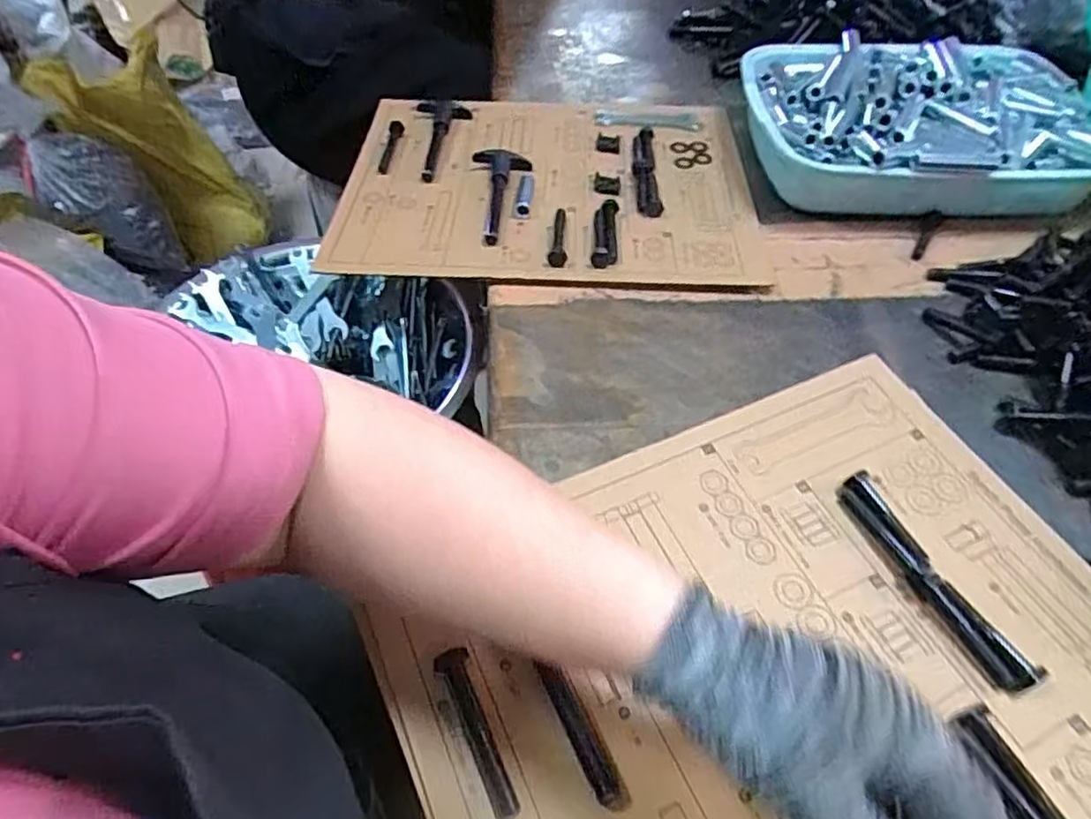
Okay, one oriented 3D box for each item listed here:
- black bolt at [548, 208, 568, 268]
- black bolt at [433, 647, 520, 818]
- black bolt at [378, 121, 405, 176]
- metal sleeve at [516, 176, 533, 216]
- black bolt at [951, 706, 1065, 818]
[{"bbox_3d":[0.010,-0.148,0.551,0.015,0.013,0.082,1,52,-1],"label":"black bolt"},{"bbox_3d":[-0.033,0.151,0.304,0.016,0.015,0.075,-18,55,-16],"label":"black bolt"},{"bbox_3d":[-0.154,-0.260,0.645,0.015,0.014,0.080,4,52,0],"label":"black bolt"},{"bbox_3d":[-0.019,-0.197,0.595,0.013,0.009,0.059,5,52,1],"label":"metal sleeve"},{"bbox_3d":[0.216,0.177,0.290,0.018,0.015,0.080,-17,55,-15],"label":"black bolt"}]

